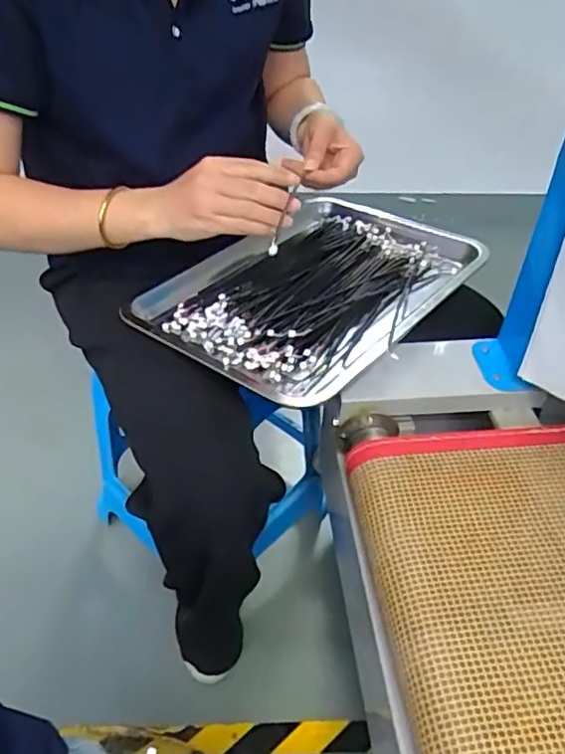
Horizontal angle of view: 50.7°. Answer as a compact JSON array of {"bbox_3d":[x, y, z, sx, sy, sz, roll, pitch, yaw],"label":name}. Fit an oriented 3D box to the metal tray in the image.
[{"bbox_3d":[0.034,-0.117,0.735,0.298,0.044,0.396,34,52,30],"label":"metal tray"}]

